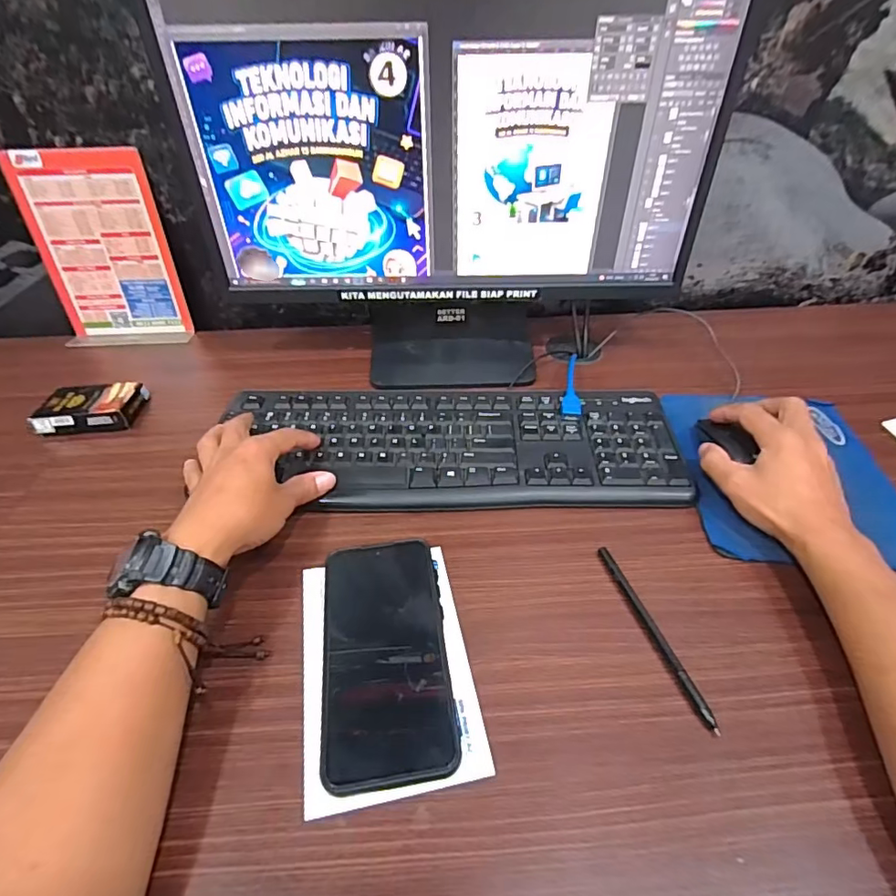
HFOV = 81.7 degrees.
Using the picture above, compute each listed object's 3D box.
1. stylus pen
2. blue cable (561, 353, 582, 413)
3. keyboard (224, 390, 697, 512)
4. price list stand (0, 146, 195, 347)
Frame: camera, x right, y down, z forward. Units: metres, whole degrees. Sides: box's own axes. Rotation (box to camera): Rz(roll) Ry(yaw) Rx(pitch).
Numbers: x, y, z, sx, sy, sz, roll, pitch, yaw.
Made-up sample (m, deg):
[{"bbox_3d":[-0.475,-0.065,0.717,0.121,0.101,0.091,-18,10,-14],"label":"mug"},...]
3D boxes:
[{"bbox_3d":[0.140,0.124,0.356,0.006,0.006,0.137,-12,43,-12],"label":"stylus pen"},{"bbox_3d":[0.130,-0.067,0.533,0.019,0.015,0.101,8,43,10],"label":"blue cable"},{"bbox_3d":[0.003,-0.005,0.492,0.411,0.020,0.162,3,42,5],"label":"keyboard"},{"bbox_3d":[-0.406,-0.229,0.613,0.145,0.209,0.053,-5,43,-4],"label":"price list stand"}]

